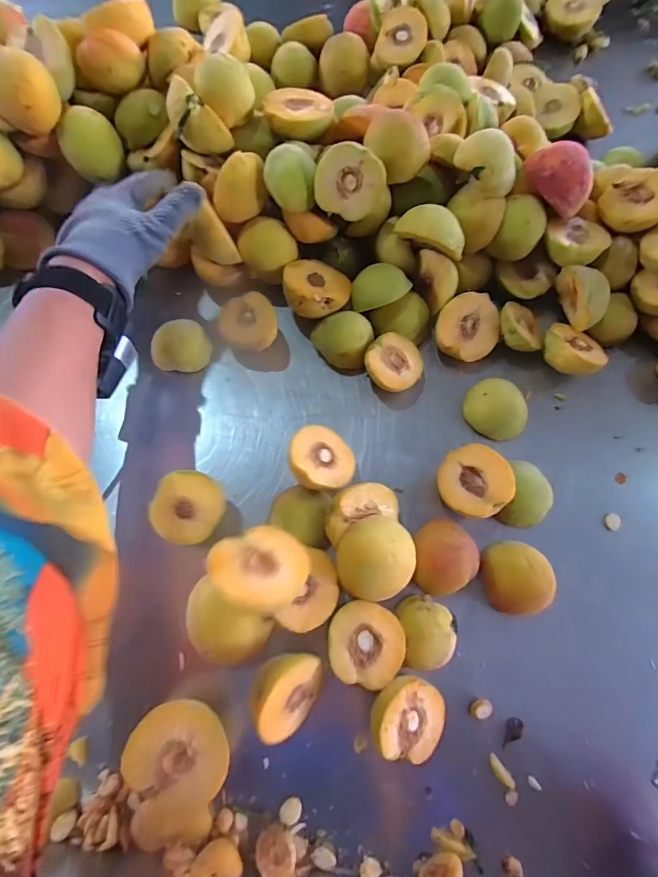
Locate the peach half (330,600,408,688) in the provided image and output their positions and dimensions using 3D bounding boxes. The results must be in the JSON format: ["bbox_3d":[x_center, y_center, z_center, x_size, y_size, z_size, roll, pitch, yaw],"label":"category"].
[{"bbox_3d":[0.029,0.157,0.325,0.056,0.024,0.056,1,71,-2],"label":"peach half"}]

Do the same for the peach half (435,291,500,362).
[{"bbox_3d":[0.138,-0.110,0.416,0.062,0.022,0.062,-1,99,-5],"label":"peach half"}]

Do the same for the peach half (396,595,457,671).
[{"bbox_3d":[0.080,0.157,0.341,0.042,0.027,0.052,-7,72,-5],"label":"peach half"}]

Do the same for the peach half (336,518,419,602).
[{"bbox_3d":[0.039,0.095,0.332,0.062,0.025,0.062,1,71,-2],"label":"peach half"}]

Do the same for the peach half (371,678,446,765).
[{"bbox_3d":[0.058,0.207,0.312,0.059,0.029,0.055,30,78,-10],"label":"peach half"}]

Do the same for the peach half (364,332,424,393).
[{"bbox_3d":[0.063,-0.072,0.410,0.055,0.036,0.060,1,71,-2],"label":"peach half"}]

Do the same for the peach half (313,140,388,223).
[{"bbox_3d":[0.018,-0.237,0.384,0.062,0.055,0.031,7,41,-16],"label":"peach half"}]

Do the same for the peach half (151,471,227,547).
[{"bbox_3d":[-0.117,0.058,0.351,0.057,0.029,0.057,1,86,-17],"label":"peach half"}]

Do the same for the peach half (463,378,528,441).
[{"bbox_3d":[0.162,-0.028,0.405,0.056,0.022,0.056,1,71,-2],"label":"peach half"}]

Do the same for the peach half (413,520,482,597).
[{"bbox_3d":[0.099,0.100,0.356,0.053,0.024,0.059,0,71,-3],"label":"peach half"}]

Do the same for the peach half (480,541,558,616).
[{"bbox_3d":[0.161,0.118,0.359,0.056,0.030,0.058,-4,72,-4],"label":"peach half"}]

